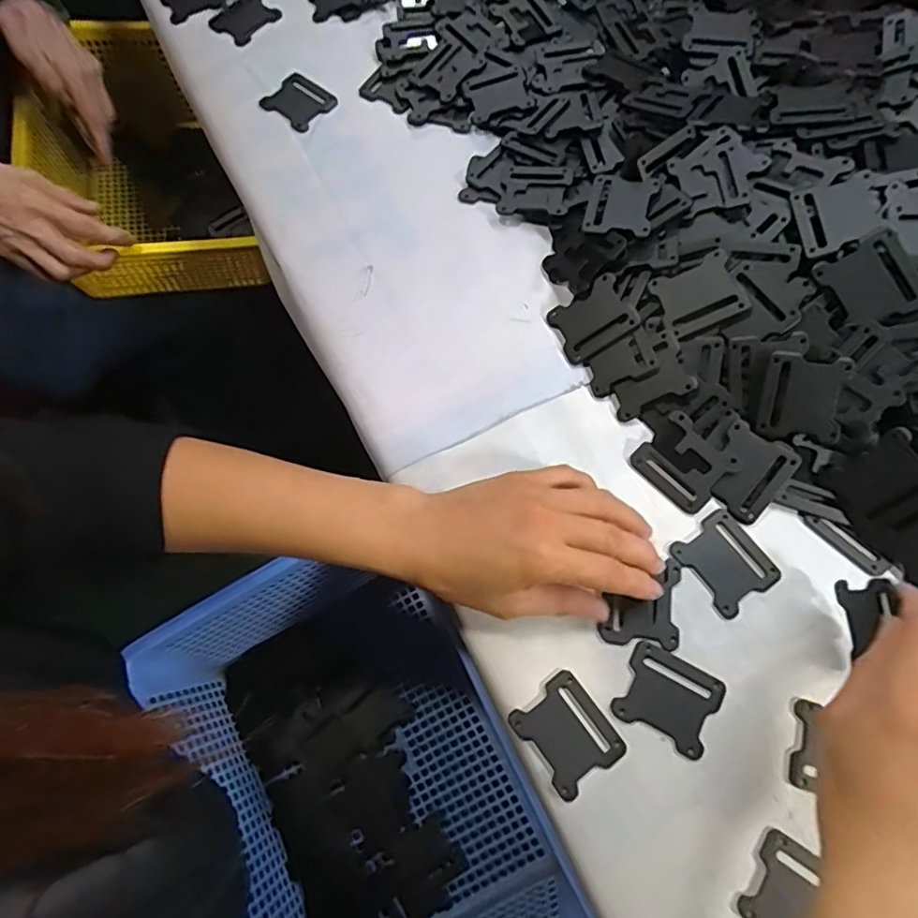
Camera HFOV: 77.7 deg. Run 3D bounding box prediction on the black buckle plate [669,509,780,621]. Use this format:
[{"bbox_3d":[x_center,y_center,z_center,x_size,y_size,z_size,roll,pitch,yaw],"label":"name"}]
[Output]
[{"bbox_3d":[0.155,0.060,0.331,0.044,0.004,0.050,-35,74,-10],"label":"black buckle plate"}]

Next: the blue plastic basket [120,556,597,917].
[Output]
[{"bbox_3d":[-0.075,0.223,0.402,0.213,0.121,0.297,-27,73,-7],"label":"blue plastic basket"}]

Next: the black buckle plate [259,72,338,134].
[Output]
[{"bbox_3d":[-0.128,-0.286,0.455,0.051,0.004,0.045,40,77,13],"label":"black buckle plate"}]

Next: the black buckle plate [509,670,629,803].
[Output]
[{"bbox_3d":[0.058,0.146,0.304,0.043,0.004,0.050,-35,74,-10],"label":"black buckle plate"}]

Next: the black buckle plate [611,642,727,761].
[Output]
[{"bbox_3d":[0.114,0.129,0.308,0.050,0.004,0.044,28,74,10],"label":"black buckle plate"}]

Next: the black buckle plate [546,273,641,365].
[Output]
[{"bbox_3d":[0.087,-0.091,0.374,0.049,0.004,0.042,-32,71,21],"label":"black buckle plate"}]

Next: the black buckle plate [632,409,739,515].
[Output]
[{"bbox_3d":[0.137,0.002,0.347,0.043,0.004,0.049,-46,75,5],"label":"black buckle plate"}]

